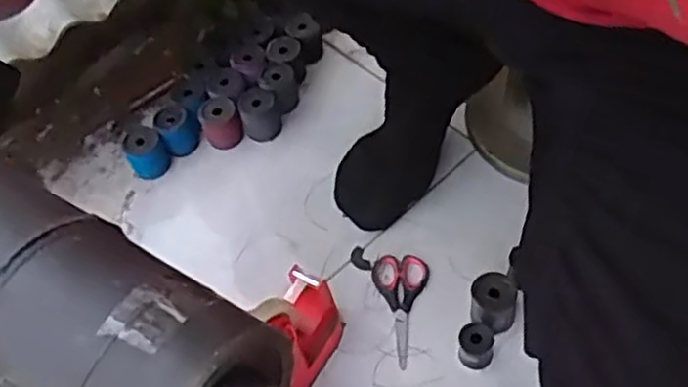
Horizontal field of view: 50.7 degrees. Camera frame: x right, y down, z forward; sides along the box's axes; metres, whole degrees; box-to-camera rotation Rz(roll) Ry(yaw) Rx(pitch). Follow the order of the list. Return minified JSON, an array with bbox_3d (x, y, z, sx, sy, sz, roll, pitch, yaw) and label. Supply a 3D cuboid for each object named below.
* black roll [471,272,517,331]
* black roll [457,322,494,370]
[{"bbox_3d":[0.144,0.107,0.701,0.044,0.045,0.049,3,56,10],"label":"black roll"},{"bbox_3d":[0.125,0.145,0.688,0.032,0.030,0.035,-3,55,5],"label":"black roll"}]

